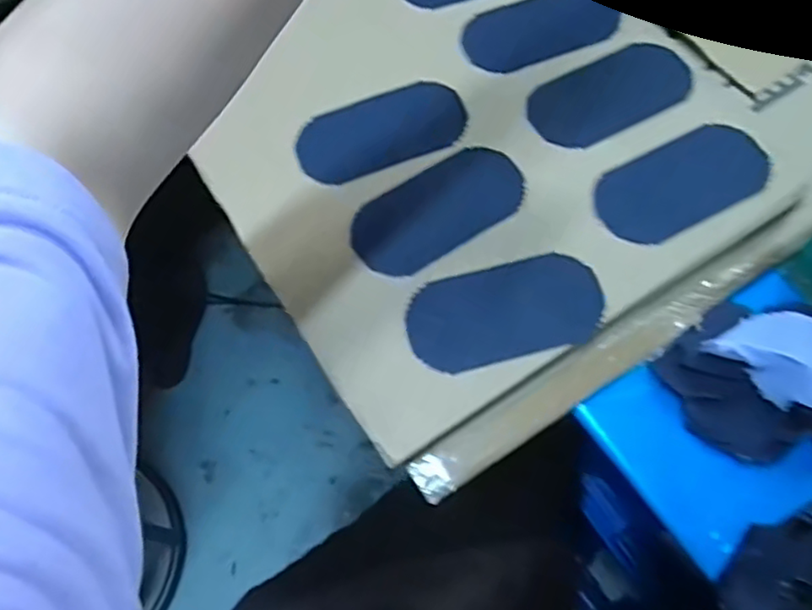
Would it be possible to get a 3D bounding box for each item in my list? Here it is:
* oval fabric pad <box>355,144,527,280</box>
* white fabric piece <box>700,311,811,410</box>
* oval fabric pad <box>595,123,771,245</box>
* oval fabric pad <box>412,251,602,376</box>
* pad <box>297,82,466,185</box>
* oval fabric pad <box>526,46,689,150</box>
[{"bbox_3d":[0.023,-0.070,0.470,0.130,0.004,0.065,-32,69,-13],"label":"oval fabric pad"},{"bbox_3d":[0.254,0.031,0.432,0.095,0.038,0.066,31,69,14],"label":"white fabric piece"},{"bbox_3d":[0.199,-0.088,0.469,0.123,0.008,0.066,-24,67,-10],"label":"oval fabric pad"},{"bbox_3d":[0.067,0.005,0.441,0.128,0.005,0.066,-12,66,-5],"label":"oval fabric pad"},{"bbox_3d":[-0.018,-0.133,0.499,0.128,0.007,0.062,-22,67,-9],"label":"pad"},{"bbox_3d":[0.157,-0.164,0.507,0.125,0.008,0.066,-25,67,-10],"label":"oval fabric pad"}]

